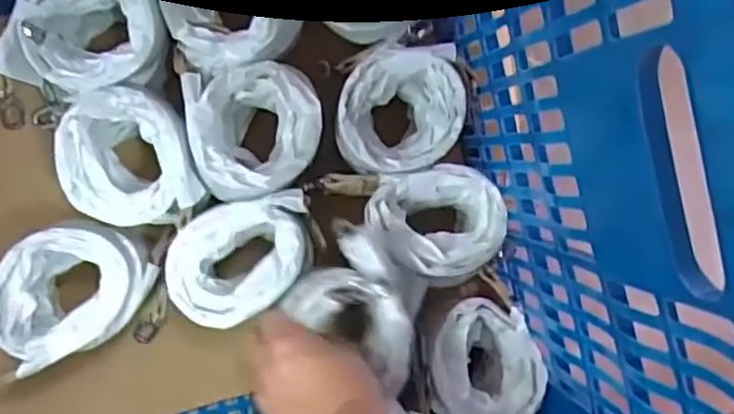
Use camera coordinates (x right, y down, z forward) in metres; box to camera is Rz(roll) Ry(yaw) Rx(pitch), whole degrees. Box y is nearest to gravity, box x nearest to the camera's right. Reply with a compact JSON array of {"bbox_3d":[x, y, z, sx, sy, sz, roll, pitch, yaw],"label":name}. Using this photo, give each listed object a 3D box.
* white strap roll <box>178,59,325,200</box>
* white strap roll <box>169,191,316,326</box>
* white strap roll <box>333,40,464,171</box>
[{"bbox_3d":[-0.086,-0.057,0.532,0.092,0.082,0.095,0,94,-7],"label":"white strap roll"},{"bbox_3d":[-0.097,0.037,0.540,0.107,0.080,0.084,-18,96,-5],"label":"white strap roll"},{"bbox_3d":[0.024,-0.075,0.528,0.093,0.044,0.102,4,94,-7],"label":"white strap roll"}]

